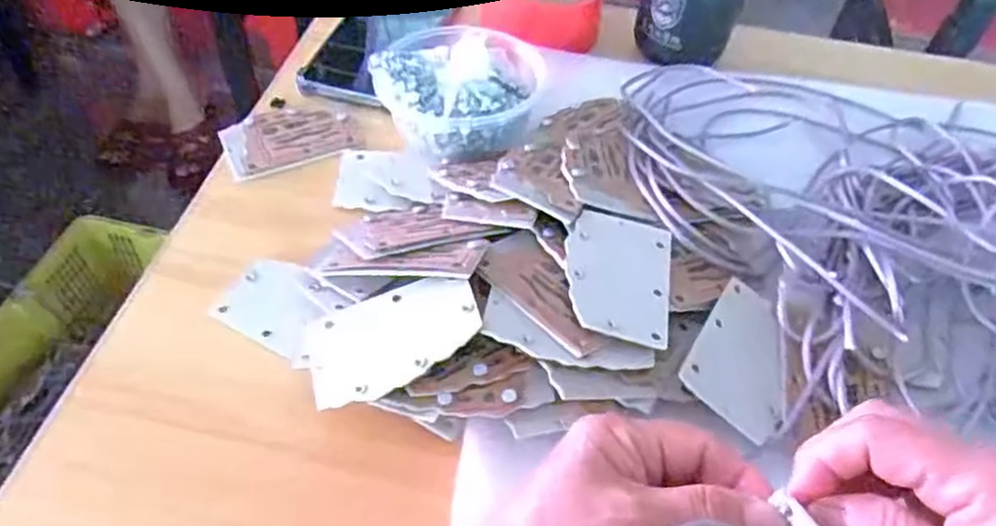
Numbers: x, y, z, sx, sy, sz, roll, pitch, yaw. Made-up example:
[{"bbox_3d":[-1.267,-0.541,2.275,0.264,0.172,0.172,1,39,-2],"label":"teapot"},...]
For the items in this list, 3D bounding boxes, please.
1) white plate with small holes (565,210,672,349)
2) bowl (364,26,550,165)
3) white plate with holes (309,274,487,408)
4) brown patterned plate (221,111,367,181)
[{"bbox_3d":[0.062,0.005,0.365,0.054,0.004,0.085,16,44,1],"label":"white plate with small holes"},{"bbox_3d":[-0.024,-0.122,0.468,0.101,0.058,0.104,2,51,-3],"label":"bowl"},{"bbox_3d":[-0.051,0.035,0.342,0.086,0.005,0.059,-20,46,5],"label":"white plate with holes"},{"bbox_3d":[-0.142,-0.086,0.480,0.085,0.005,0.057,-18,55,-18],"label":"brown patterned plate"}]

